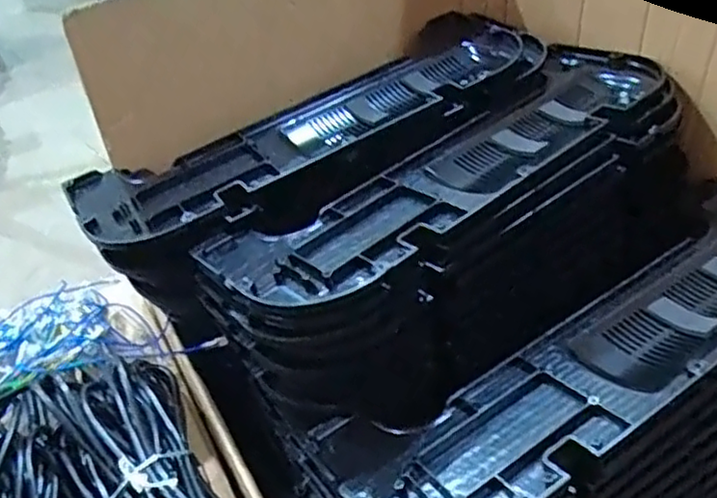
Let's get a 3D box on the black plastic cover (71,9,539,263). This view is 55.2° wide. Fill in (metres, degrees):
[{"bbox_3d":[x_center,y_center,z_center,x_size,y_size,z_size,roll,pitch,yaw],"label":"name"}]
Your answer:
[{"bbox_3d":[-0.034,-0.112,0.687,0.490,0.072,0.178,-22,45,-18],"label":"black plastic cover"}]

